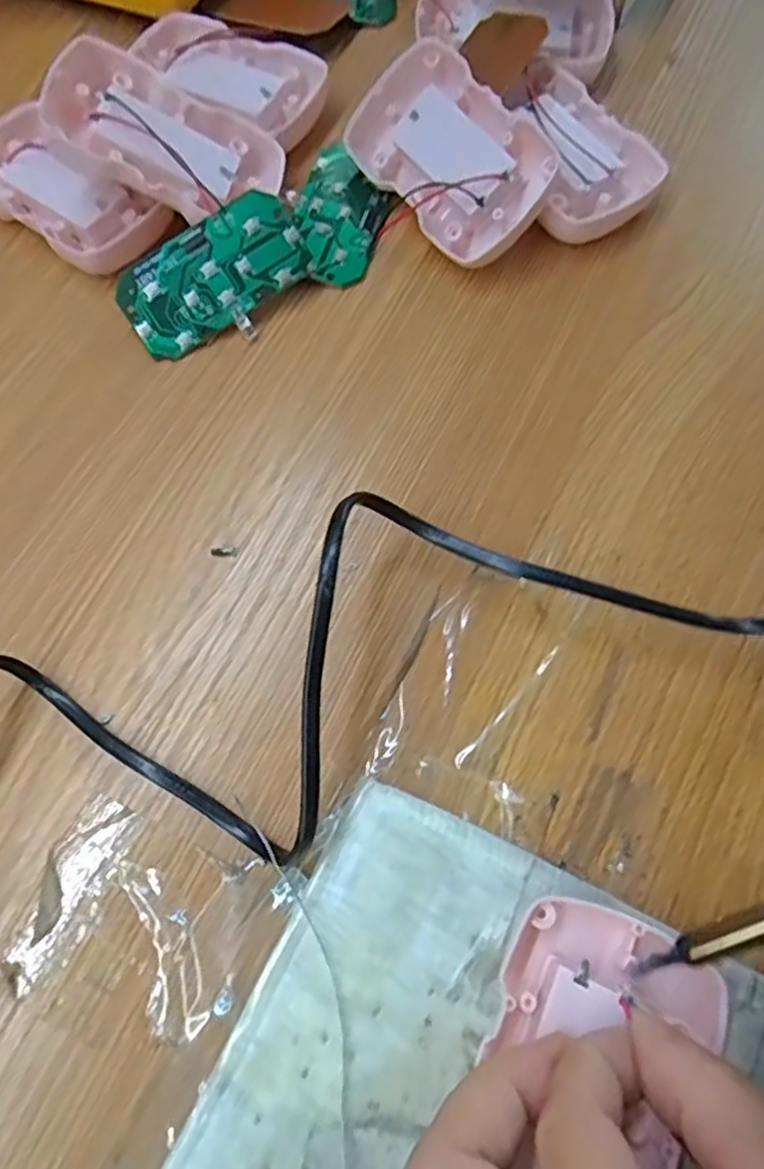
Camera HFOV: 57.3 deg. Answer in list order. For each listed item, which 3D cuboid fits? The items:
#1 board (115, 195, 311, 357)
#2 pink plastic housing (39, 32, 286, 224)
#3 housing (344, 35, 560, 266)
[{"bbox_3d":[-0.064,-0.119,0.273,0.073,0.004,0.042,-33,98,-1],"label":"board"},{"bbox_3d":[-0.084,-0.176,0.277,0.086,0.012,0.056,25,61,-16],"label":"pink plastic housing"},{"bbox_3d":[0.027,-0.174,0.284,0.087,0.017,0.054,48,109,12],"label":"housing"}]

